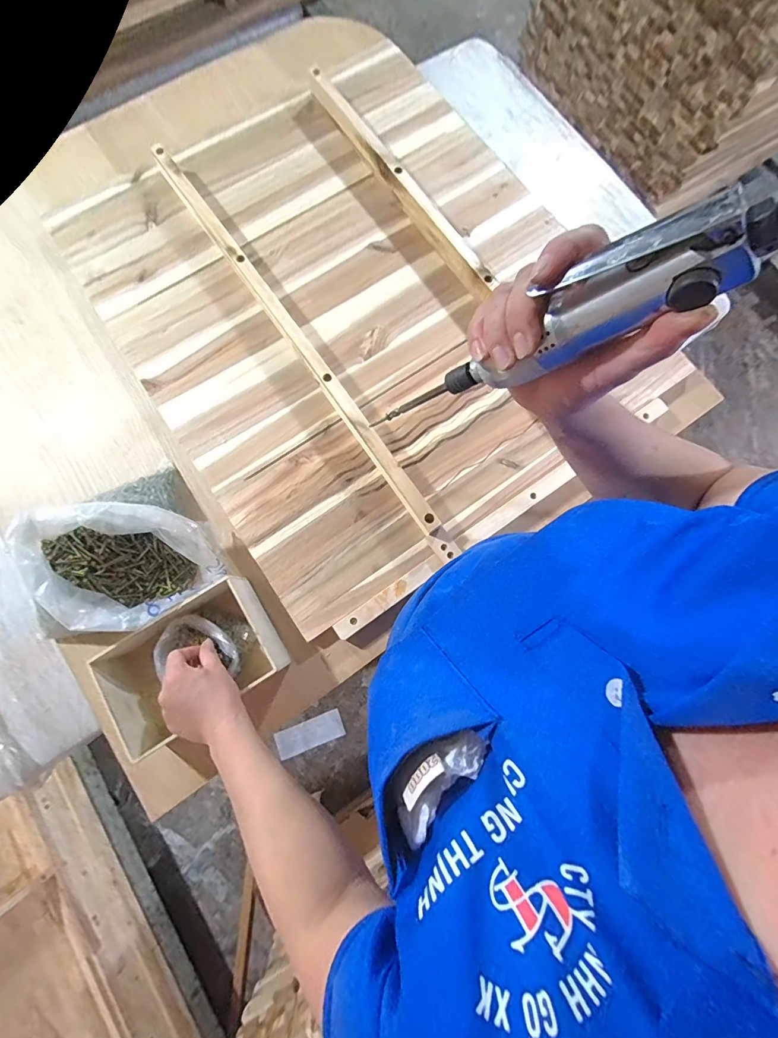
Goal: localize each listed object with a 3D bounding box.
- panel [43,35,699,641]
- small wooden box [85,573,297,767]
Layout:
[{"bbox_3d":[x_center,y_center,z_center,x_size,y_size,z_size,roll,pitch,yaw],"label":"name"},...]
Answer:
[{"bbox_3d":[-0.073,-0.338,0.634,0.645,0.057,0.863,-35,79,-6],"label":"panel"},{"bbox_3d":[-0.247,0.182,0.521,0.202,0.072,0.134,-32,81,-7],"label":"small wooden box"}]

